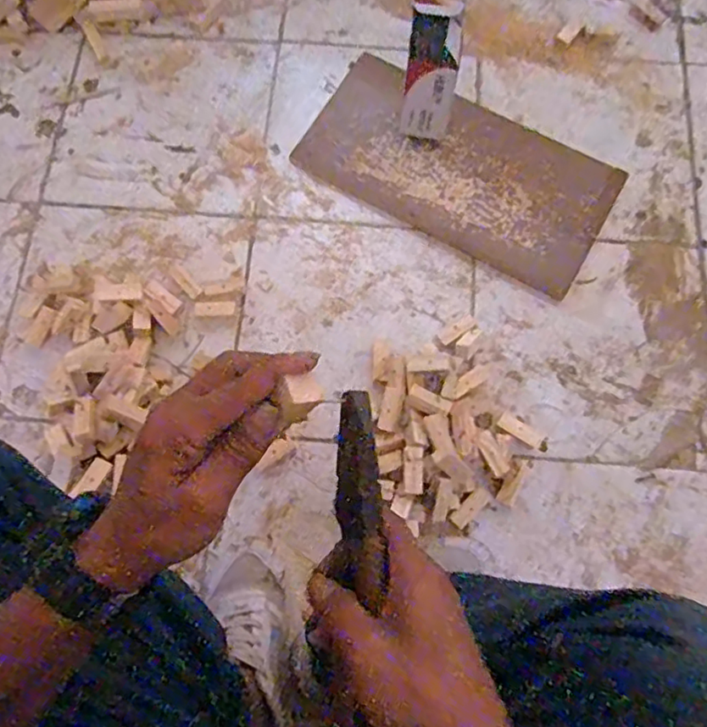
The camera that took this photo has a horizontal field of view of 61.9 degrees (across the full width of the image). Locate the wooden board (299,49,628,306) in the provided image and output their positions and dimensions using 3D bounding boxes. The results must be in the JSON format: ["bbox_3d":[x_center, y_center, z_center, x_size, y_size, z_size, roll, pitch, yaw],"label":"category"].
[{"bbox_3d":[0.144,-0.269,0.815,0.415,0.023,0.207,28,77,8],"label":"wooden board"}]

